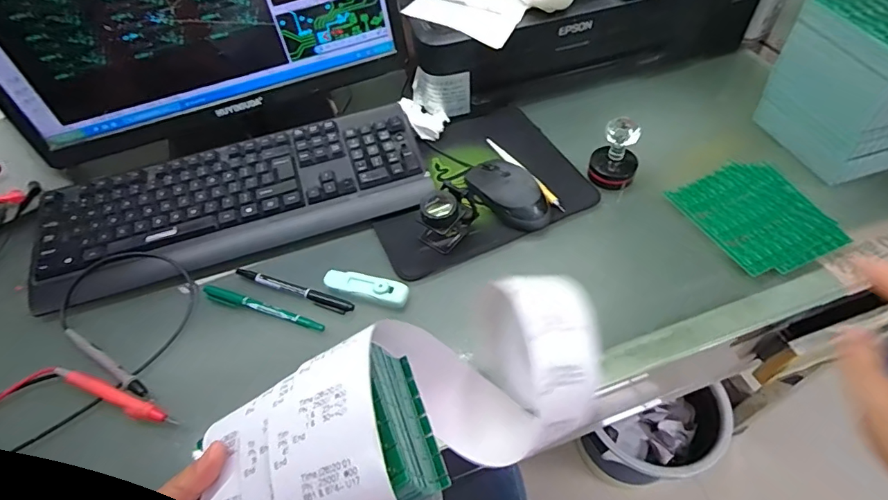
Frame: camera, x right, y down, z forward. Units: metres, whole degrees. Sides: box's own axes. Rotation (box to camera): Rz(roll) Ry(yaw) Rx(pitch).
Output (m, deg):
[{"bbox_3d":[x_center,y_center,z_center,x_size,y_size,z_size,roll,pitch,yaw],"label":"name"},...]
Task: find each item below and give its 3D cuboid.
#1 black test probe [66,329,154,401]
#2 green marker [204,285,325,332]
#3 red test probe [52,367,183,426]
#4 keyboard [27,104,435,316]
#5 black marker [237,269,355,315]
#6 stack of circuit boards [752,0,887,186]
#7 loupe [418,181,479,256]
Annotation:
[{"bbox_3d":[-0.315,0.108,0.443,0.131,0.012,0.013,26,59,23],"label":"black test probe"},{"bbox_3d":[-0.185,0.060,0.476,0.136,0.013,0.015,15,55,16],"label":"green marker"},{"bbox_3d":[-0.298,0.129,0.419,0.142,0.017,0.016,16,55,16],"label":"red test probe"},{"bbox_3d":[-0.240,-0.061,0.548,0.440,0.036,0.157,-17,53,-8],"label":"keyboard"},{"bbox_3d":[-0.156,0.041,0.486,0.138,0.010,0.013,16,55,16],"label":"black marker"},{"bbox_3d":[0.449,-0.181,0.512,0.097,0.145,0.141,-15,53,-7],"label":"stack of circuit boards"},{"bbox_3d":[0.003,-0.040,0.506,0.046,0.053,0.066,33,62,26],"label":"loupe"}]

